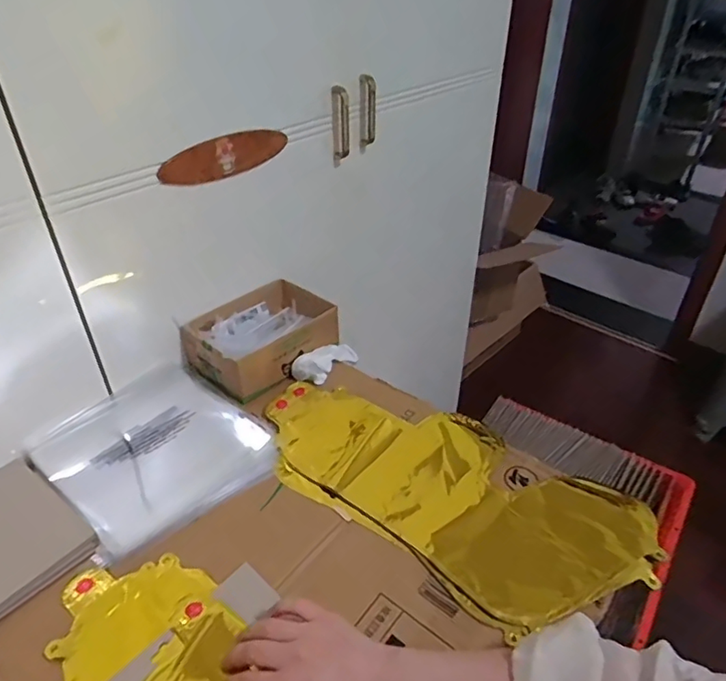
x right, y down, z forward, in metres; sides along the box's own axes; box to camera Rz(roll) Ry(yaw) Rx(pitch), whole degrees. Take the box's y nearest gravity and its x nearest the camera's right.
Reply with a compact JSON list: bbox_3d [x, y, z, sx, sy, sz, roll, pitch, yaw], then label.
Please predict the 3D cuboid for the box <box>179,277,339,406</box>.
[{"bbox_3d":[-0.141,-0.010,0.774,0.146,0.064,0.191,27,43,32],"label":"box"}]

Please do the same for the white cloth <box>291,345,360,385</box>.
[{"bbox_3d":[-0.053,0.029,0.772,0.044,0.033,0.107,22,26,28],"label":"white cloth"}]

